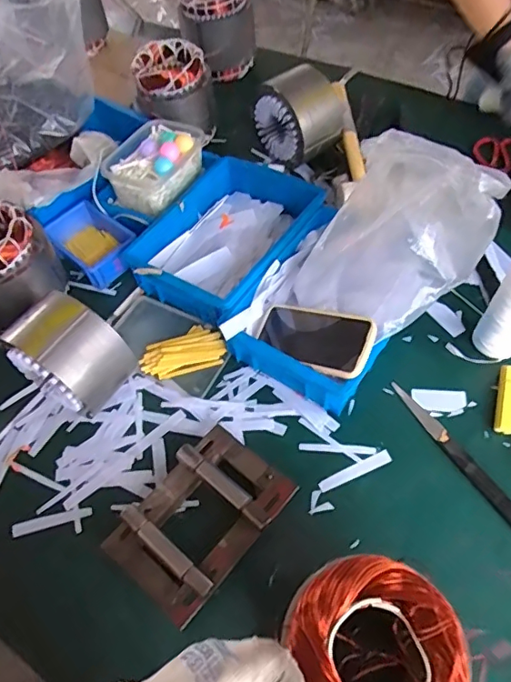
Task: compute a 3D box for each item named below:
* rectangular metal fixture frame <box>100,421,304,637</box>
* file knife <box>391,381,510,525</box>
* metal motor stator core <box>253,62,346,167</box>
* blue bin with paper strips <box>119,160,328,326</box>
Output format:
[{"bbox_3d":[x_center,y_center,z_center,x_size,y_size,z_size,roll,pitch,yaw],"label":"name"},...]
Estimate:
[{"bbox_3d":[-0.064,0.206,0.617,0.134,0.049,0.196,36,66,25],"label":"rectangular metal fixture frame"},{"bbox_3d":[0.261,0.150,0.648,0.019,0.009,0.269,-29,59,-13],"label":"file knife"},{"bbox_3d":[0.080,-0.407,0.942,0.110,0.126,0.148,-38,61,-18],"label":"metal motor stator core"},{"bbox_3d":[-0.033,-0.167,0.834,0.223,0.080,0.312,30,64,22],"label":"blue bin with paper strips"}]

